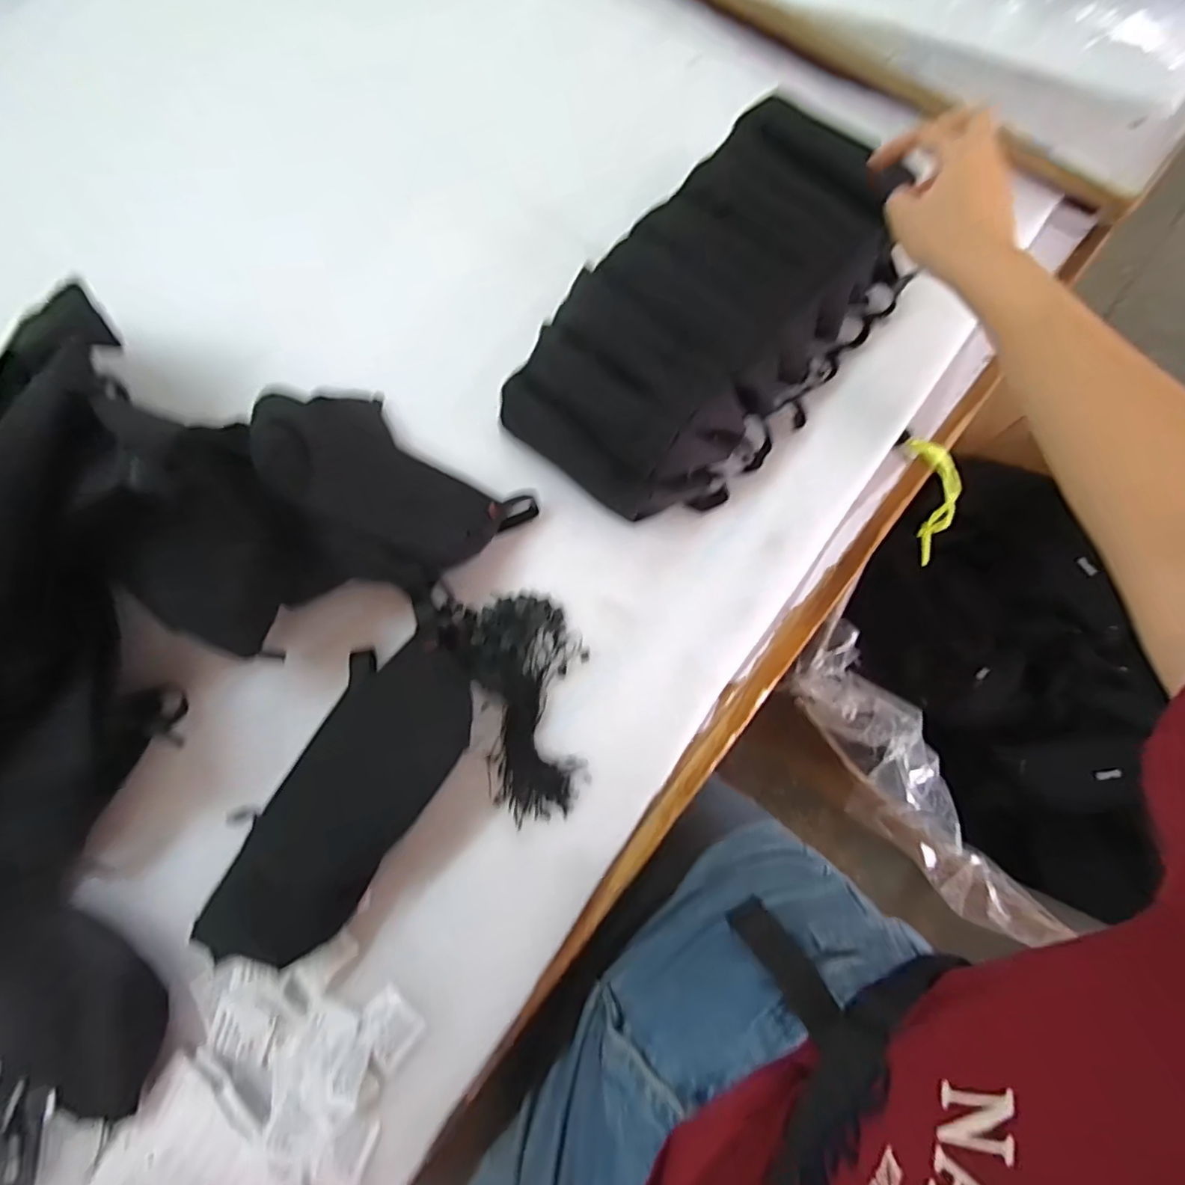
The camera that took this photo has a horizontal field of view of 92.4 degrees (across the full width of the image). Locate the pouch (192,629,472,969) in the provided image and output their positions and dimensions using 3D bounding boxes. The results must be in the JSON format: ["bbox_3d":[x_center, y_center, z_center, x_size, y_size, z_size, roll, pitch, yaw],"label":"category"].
[{"bbox_3d":[-0.173,0.148,0.414,0.105,0.026,0.246,23,78,6],"label":"pouch"}]

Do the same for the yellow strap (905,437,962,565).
[{"bbox_3d":[0.327,-0.087,0.548,0.027,0.154,0.038,-43,49,-9],"label":"yellow strap"}]

